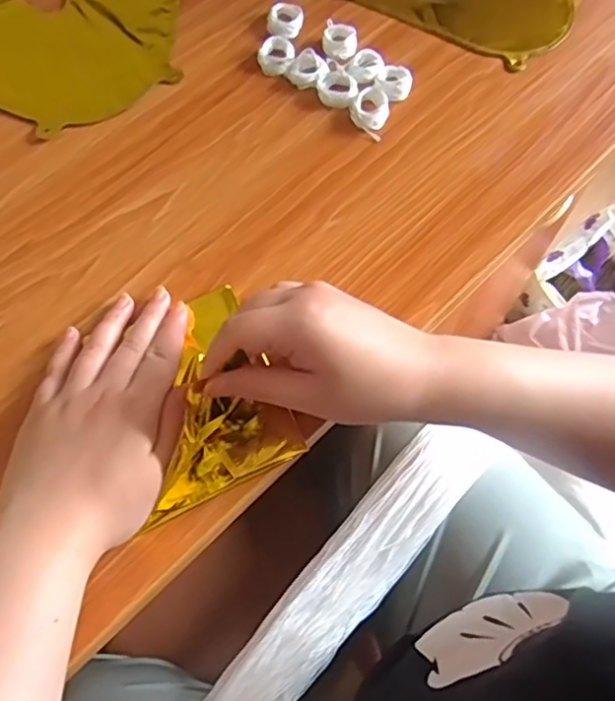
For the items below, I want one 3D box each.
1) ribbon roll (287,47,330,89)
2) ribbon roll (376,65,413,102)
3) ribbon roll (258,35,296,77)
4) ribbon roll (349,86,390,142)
[{"bbox_3d":[0.000,-0.220,0.493,0.029,0.010,0.029,0,67,-1],"label":"ribbon roll"},{"bbox_3d":[0.067,-0.207,0.492,0.026,0.009,0.031,9,67,3],"label":"ribbon roll"},{"bbox_3d":[-0.025,-0.234,0.501,0.029,0.009,0.031,0,67,-1],"label":"ribbon roll"},{"bbox_3d":[0.047,-0.182,0.480,0.030,0.010,0.038,19,68,7],"label":"ribbon roll"}]

